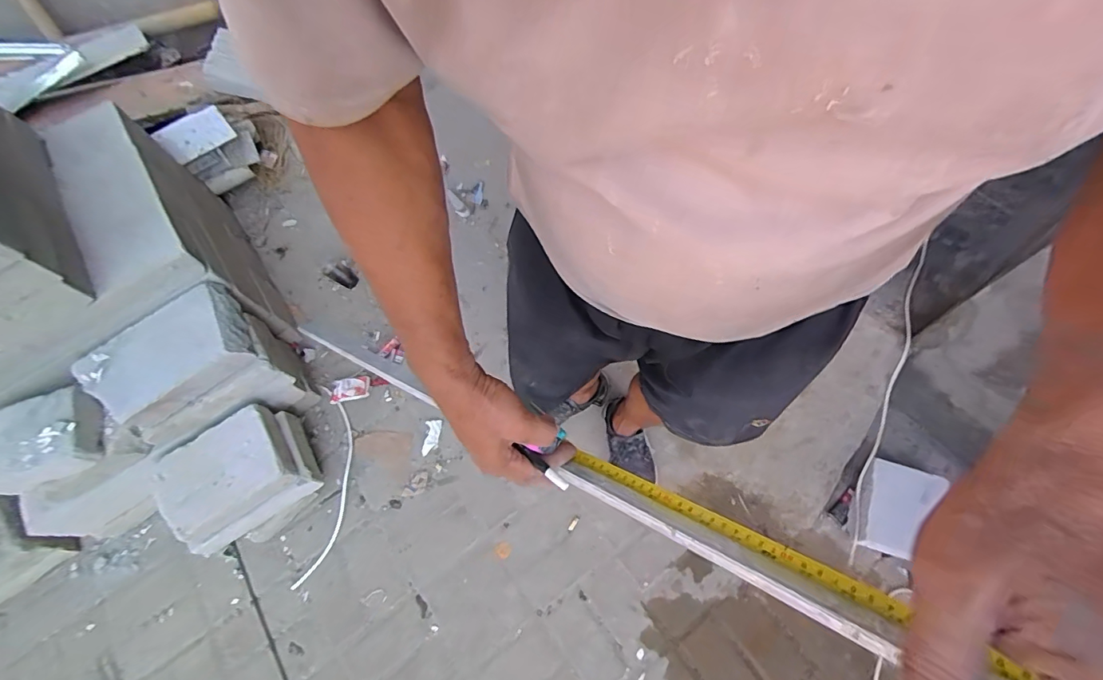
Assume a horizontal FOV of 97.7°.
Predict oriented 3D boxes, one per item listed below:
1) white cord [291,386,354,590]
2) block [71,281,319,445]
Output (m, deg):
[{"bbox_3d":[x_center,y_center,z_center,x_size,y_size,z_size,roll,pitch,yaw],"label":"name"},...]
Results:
[{"bbox_3d":[-0.571,0.356,1.234,0.106,0.016,0.490,-2,66,2],"label":"white cord"},{"bbox_3d":[-0.797,0.087,1.143,0.292,0.325,0.218,-37,68,-12],"label":"block"}]

